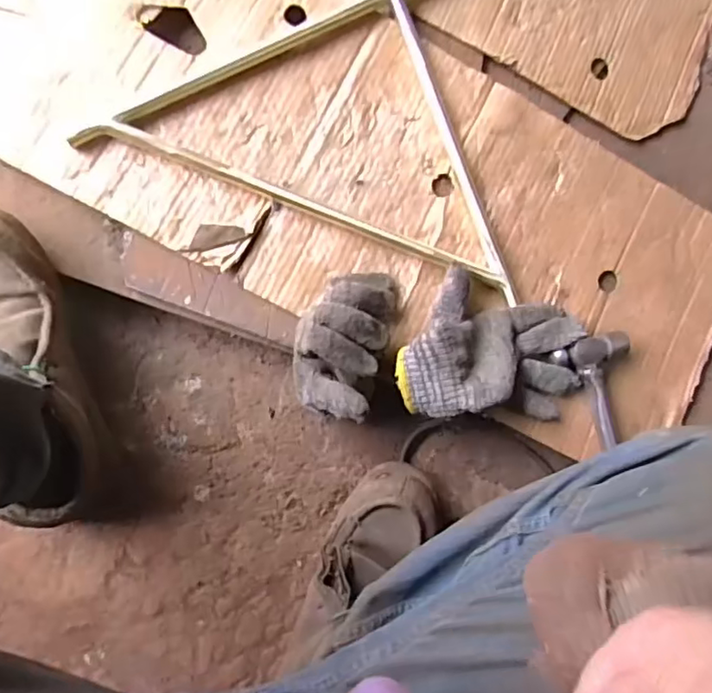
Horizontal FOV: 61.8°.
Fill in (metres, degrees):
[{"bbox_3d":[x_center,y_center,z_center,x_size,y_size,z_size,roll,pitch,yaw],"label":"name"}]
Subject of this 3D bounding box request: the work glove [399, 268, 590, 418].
[{"bbox_3d":[0.140,0.000,0.606,0.198,0.049,0.144,4,87,-10],"label":"work glove"}]

